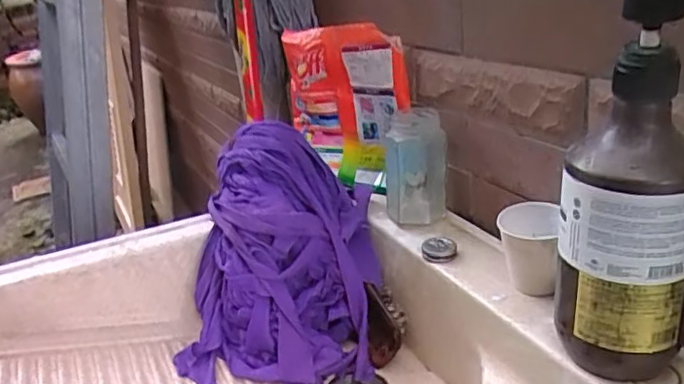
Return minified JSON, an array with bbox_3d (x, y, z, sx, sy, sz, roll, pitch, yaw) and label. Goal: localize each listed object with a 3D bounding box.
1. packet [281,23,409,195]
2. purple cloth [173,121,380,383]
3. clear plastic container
[{"bbox_3d":[0.005,-0.101,0.704,0.168,0.186,0.031,11,31,34],"label":"packet"},{"bbox_3d":[-0.066,0.071,0.607,0.200,0.215,0.200,-8,25,-1],"label":"purple cloth"},{"bbox_3d":[0.079,-0.023,0.634,0.064,0.114,0.052,-4,25,8],"label":"clear plastic container"}]

